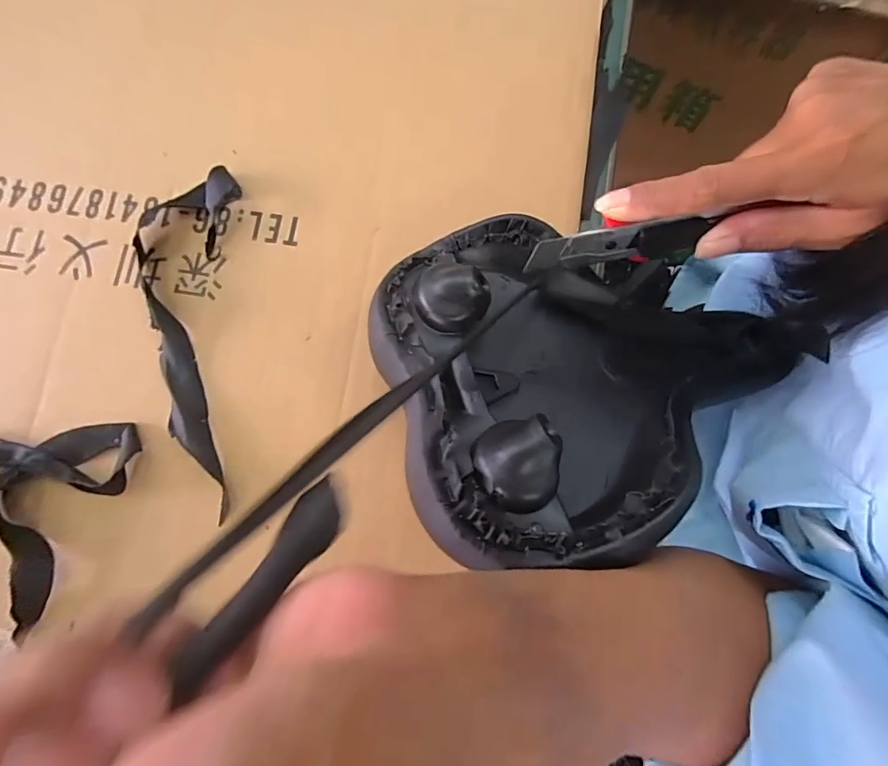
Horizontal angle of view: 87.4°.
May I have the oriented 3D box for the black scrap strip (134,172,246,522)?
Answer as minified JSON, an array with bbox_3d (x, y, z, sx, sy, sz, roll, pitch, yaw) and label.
[{"bbox_3d":[-0.152,-0.028,0.266,0.060,0.018,0.200,-2,79,-1],"label":"black scrap strip"}]

